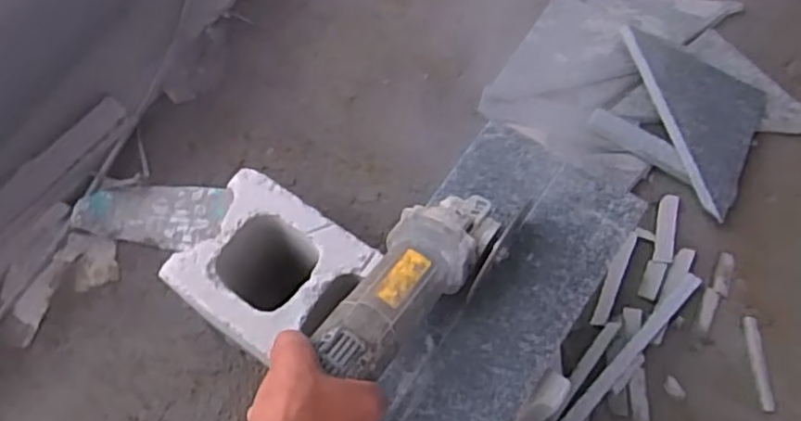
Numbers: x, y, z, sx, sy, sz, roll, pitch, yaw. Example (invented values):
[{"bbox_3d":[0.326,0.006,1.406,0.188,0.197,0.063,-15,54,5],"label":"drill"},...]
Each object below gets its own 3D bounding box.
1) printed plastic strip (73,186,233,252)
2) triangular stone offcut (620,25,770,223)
[{"bbox_3d":[-0.320,0.009,0.912,0.192,0.010,0.082,1,73,-4],"label":"printed plastic strip"},{"bbox_3d":[0.404,-0.134,0.920,0.145,0.020,0.259,-18,80,-14],"label":"triangular stone offcut"}]

